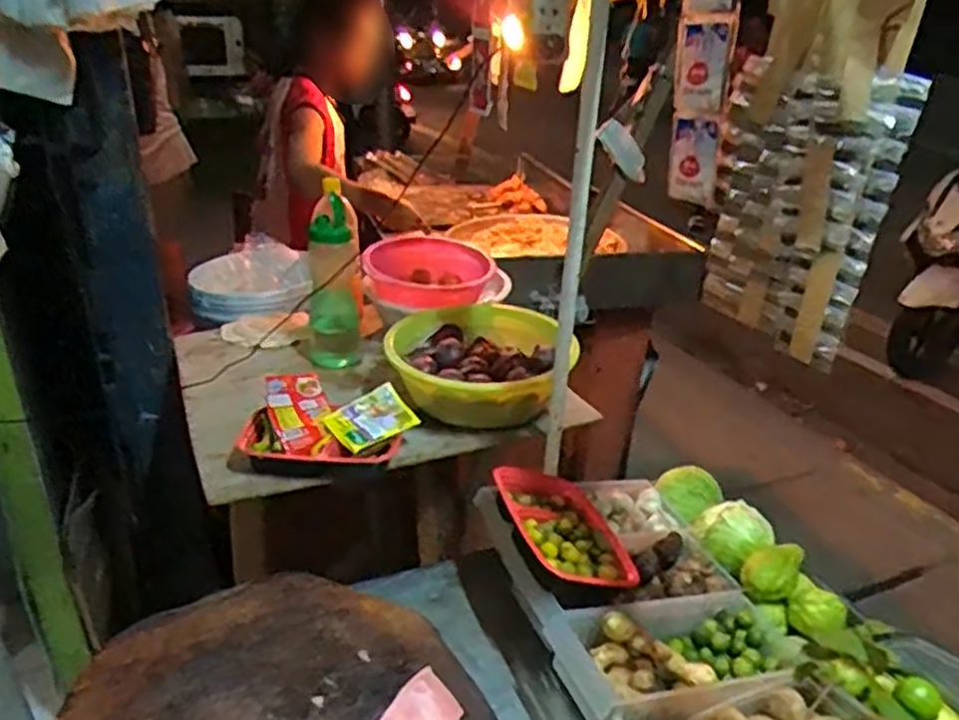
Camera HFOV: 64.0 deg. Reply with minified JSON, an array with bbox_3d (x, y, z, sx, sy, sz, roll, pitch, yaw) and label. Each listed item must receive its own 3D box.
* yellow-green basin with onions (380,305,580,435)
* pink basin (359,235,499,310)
[{"bbox_3d":[0.000,0.007,1.222,0.286,0.090,0.260,-2,28,-6],"label":"yellow-green basin with onions"},{"bbox_3d":[-0.091,-0.165,1.433,0.233,0.067,0.248,3,28,4],"label":"pink basin"}]

